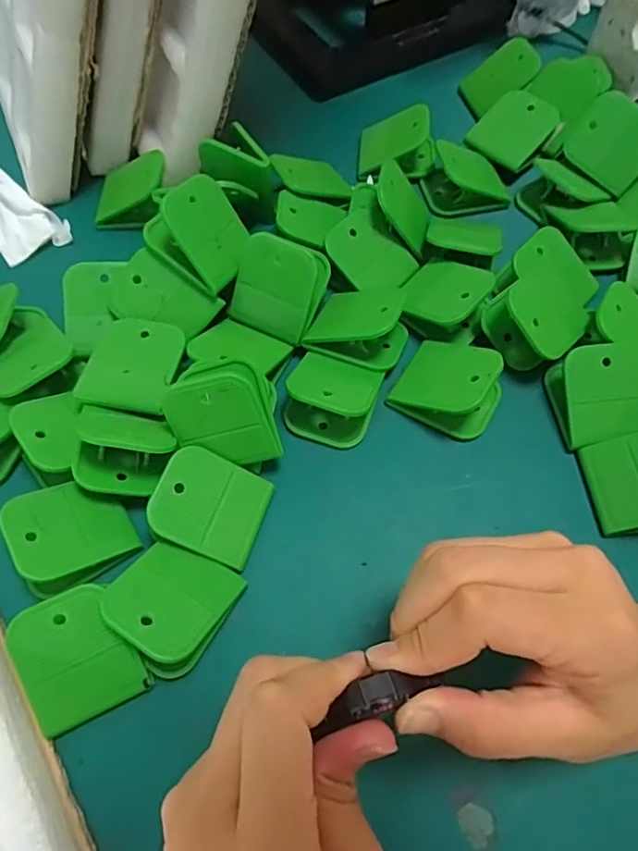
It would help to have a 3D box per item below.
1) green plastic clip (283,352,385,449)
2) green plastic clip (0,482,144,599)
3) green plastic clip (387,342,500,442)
[{"bbox_3d":[0.007,-0.018,0.304,0.047,0.025,0.047,16,65,9],"label":"green plastic clip"},{"bbox_3d":[-0.125,0.055,0.275,0.053,0.019,0.049,-24,73,-40],"label":"green plastic clip"},{"bbox_3d":[0.074,-0.025,0.308,0.054,0.029,0.050,28,68,14],"label":"green plastic clip"}]

